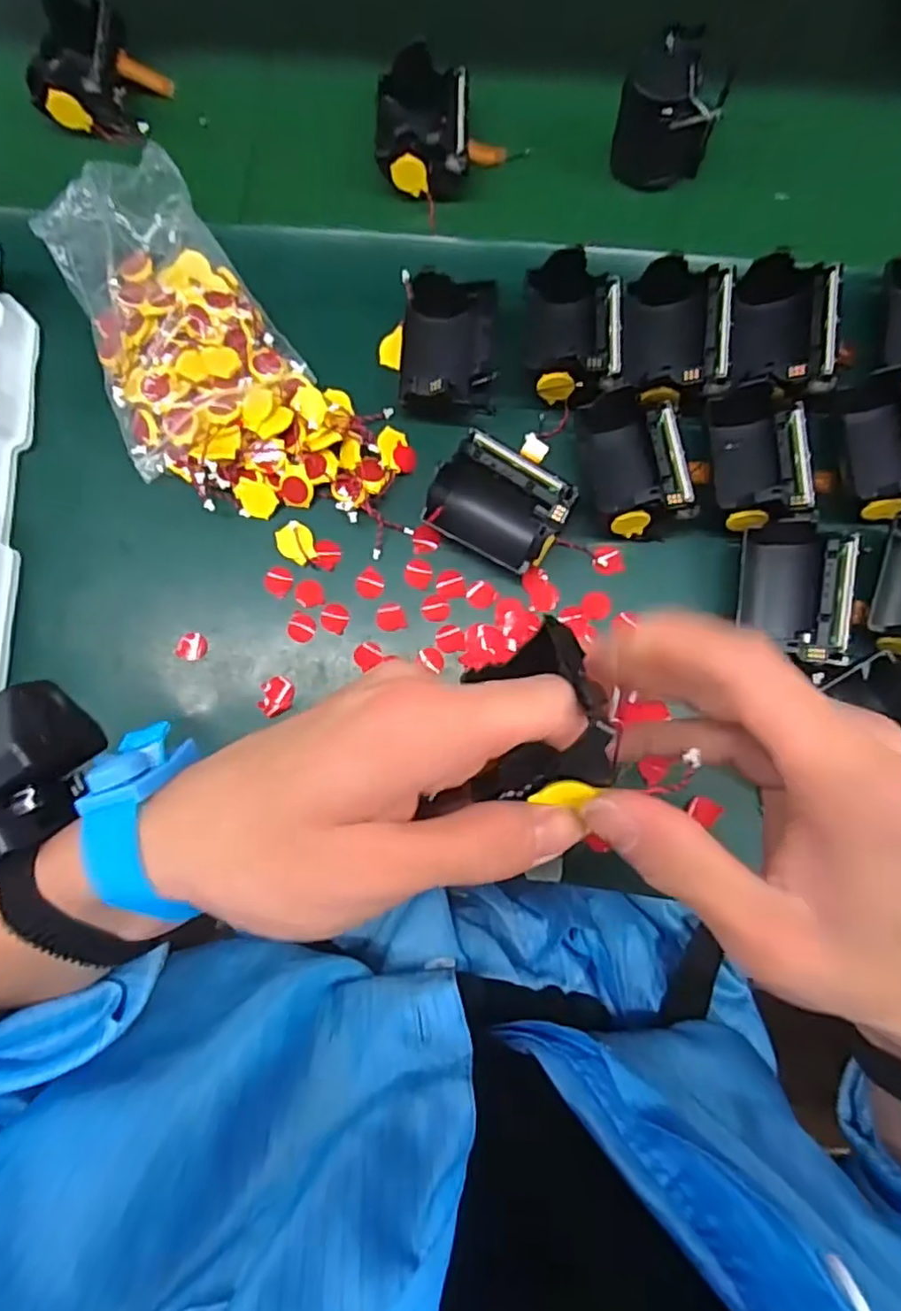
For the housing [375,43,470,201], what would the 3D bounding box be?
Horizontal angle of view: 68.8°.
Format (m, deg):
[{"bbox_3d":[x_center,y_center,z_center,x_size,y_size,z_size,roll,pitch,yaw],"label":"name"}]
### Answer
[{"bbox_3d":[-0.017,-0.318,0.392,0.055,0.044,0.077,-2,81,3],"label":"housing"}]

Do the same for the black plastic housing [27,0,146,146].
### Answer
[{"bbox_3d":[-0.230,-0.366,0.409,0.053,0.042,0.064,-9,81,2],"label":"black plastic housing"}]

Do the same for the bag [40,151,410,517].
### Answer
[{"bbox_3d":[-0.140,-0.163,0.369,0.121,0.049,0.236,-41,81,-3],"label":"bag"}]

